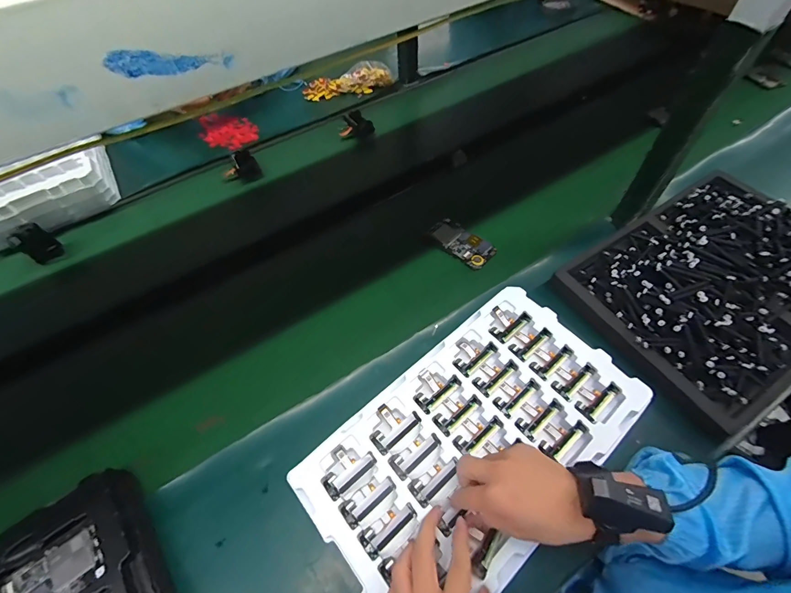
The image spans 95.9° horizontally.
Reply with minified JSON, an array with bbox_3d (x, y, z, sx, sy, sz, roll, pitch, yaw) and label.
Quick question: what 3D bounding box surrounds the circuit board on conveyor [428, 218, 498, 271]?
[{"bbox_3d":[0.124,-0.103,0.668,0.063,0.012,0.125,-39,62,-21],"label":"circuit board on conveyor"}]

